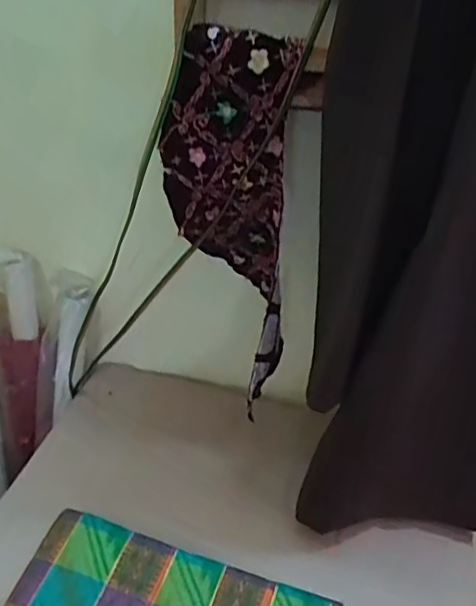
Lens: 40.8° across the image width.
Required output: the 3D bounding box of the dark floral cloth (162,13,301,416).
[{"bbox_3d":[0.002,-0.080,0.581,0.114,0.312,0.084,23,40,24],"label":"dark floral cloth"}]

